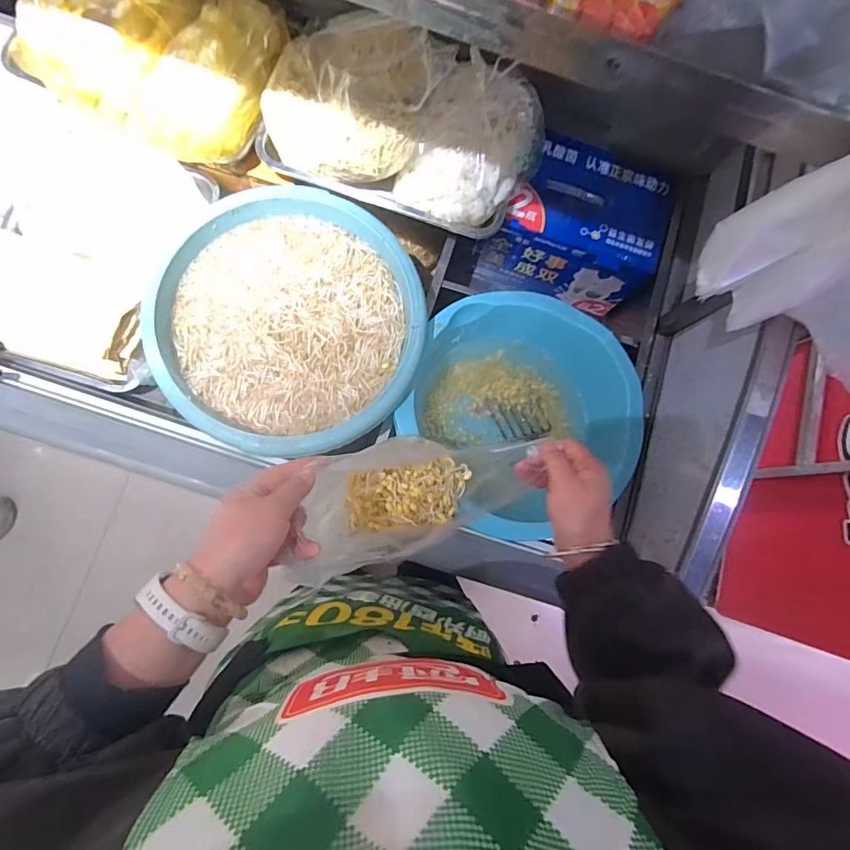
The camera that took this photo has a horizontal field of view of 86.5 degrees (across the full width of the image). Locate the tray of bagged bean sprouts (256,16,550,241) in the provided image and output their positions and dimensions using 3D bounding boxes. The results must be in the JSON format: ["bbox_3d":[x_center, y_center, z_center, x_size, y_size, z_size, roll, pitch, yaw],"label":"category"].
[{"bbox_3d":[-0.035,-0.444,0.649,0.415,0.130,0.218,13,81,-3],"label":"tray of bagged bean sprouts"}]

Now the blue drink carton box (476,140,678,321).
[{"bbox_3d":[0.268,-0.361,0.848,0.296,0.200,0.198,14,81,-3],"label":"blue drink carton box"}]

